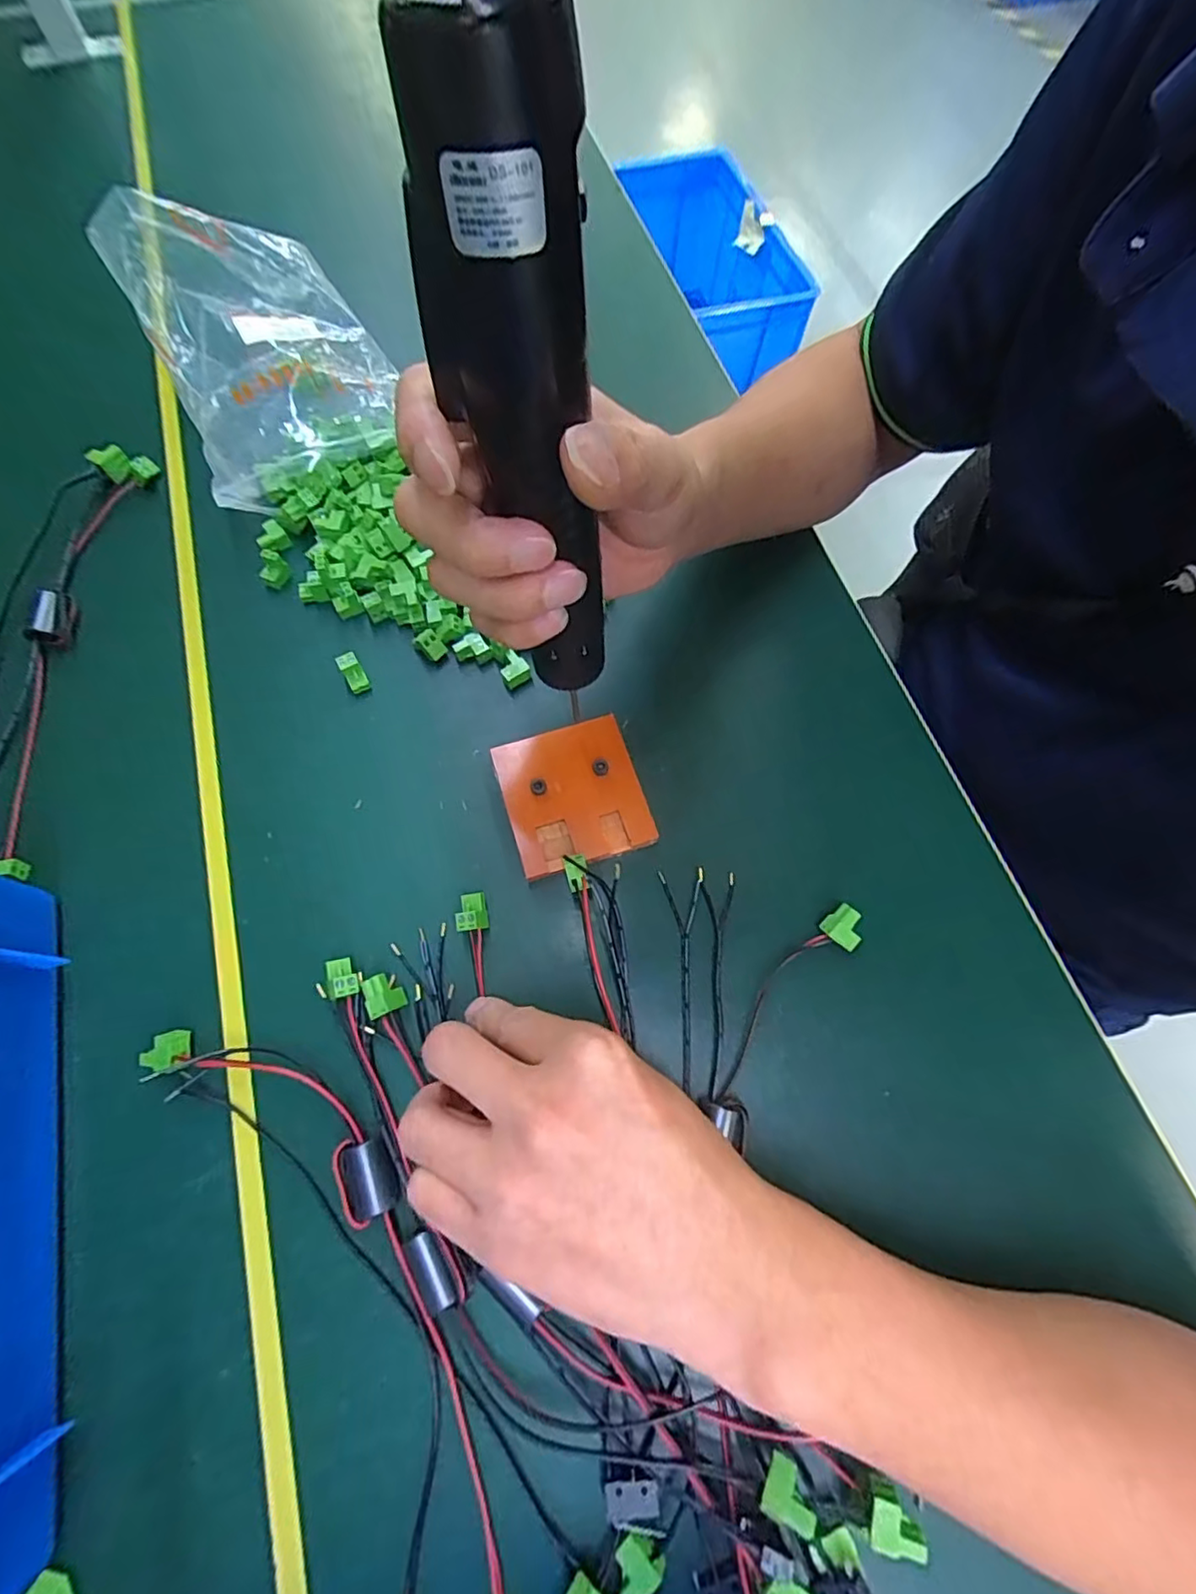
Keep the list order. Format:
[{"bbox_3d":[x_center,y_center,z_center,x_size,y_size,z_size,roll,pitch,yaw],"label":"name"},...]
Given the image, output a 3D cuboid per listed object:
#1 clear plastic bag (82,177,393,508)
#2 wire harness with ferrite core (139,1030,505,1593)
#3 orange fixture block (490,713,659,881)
[{"bbox_3d":[-0.221,-0.306,0.406,0.142,0.071,0.209,-25,72,-11],"label":"clear plastic bag"},{"bbox_3d":[-0.105,0.200,0.247,0.074,0.015,0.259,-31,72,-13],"label":"wire harness with ferrite core"},{"bbox_3d":[-0.014,-0.002,0.331,0.071,0.011,0.076,-16,71,-8],"label":"orange fixture block"}]

